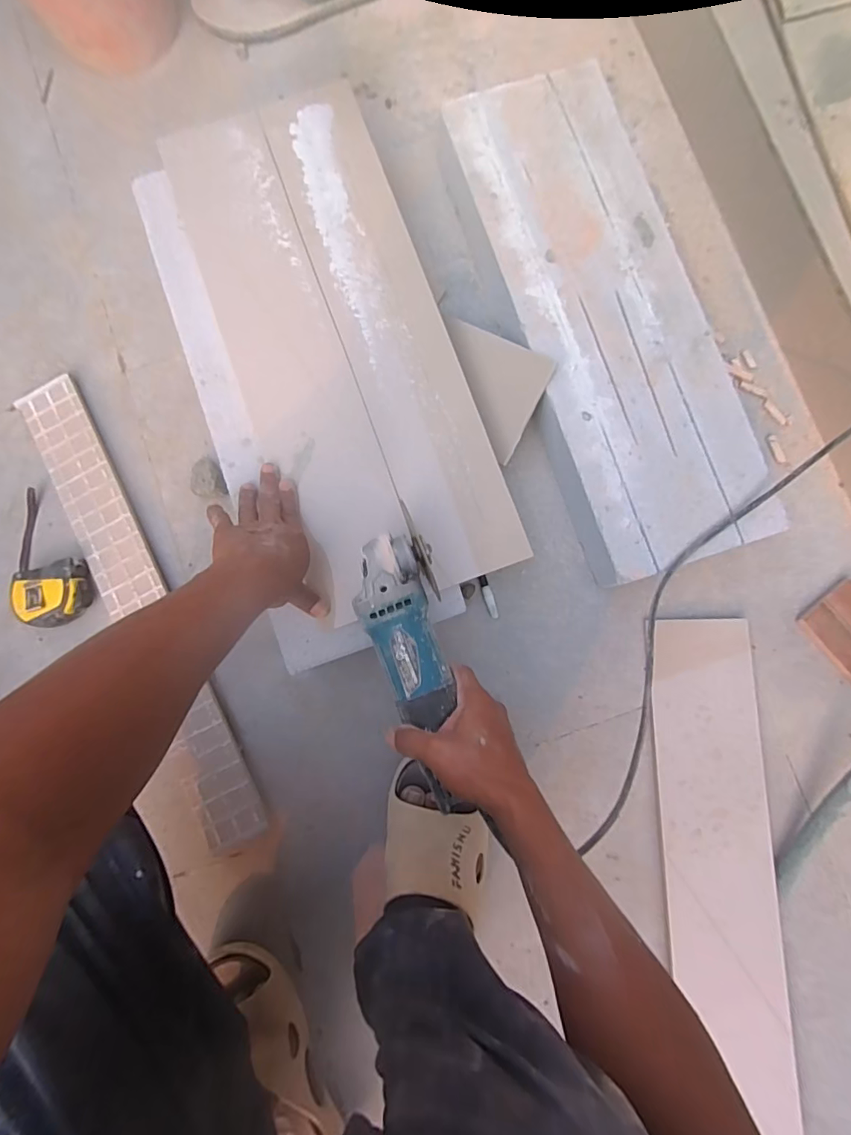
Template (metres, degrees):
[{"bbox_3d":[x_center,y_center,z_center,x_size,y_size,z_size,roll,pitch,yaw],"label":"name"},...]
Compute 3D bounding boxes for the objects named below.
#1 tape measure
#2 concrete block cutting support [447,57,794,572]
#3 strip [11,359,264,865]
[{"bbox_3d":[-0.448,-0.014,0.578,0.081,0.037,0.169,-25,84,-2],"label":"tape measure"},{"bbox_3d":[0.204,-0.285,0.584,0.204,0.074,0.593,-19,84,-1],"label":"concrete block cutting support"},{"bbox_3d":[-0.332,0.039,0.573,0.072,0.015,0.581,-28,83,-2],"label":"strip"}]

